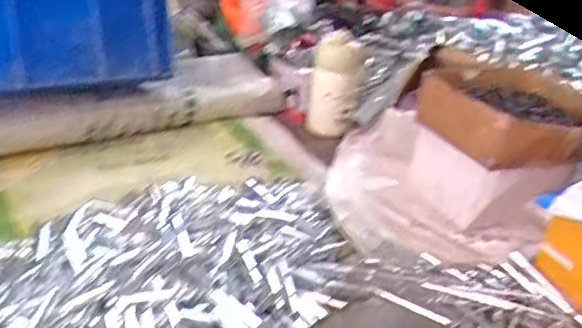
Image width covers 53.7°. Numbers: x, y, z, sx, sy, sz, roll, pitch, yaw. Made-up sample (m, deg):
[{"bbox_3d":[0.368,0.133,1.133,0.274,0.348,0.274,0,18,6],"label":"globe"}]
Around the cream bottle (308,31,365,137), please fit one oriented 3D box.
[{"bbox_3d":[0.065,-0.109,0.829,0.069,0.142,0.054,8,28,2],"label":"cream bottle"}]

